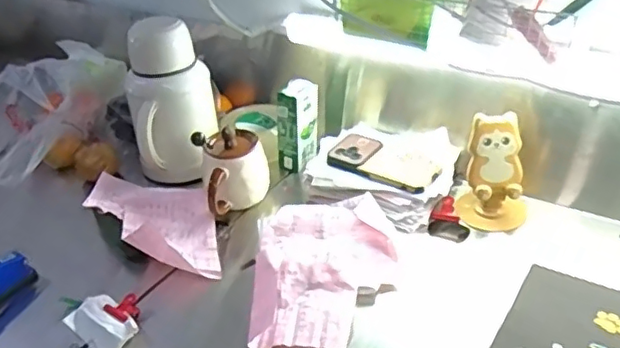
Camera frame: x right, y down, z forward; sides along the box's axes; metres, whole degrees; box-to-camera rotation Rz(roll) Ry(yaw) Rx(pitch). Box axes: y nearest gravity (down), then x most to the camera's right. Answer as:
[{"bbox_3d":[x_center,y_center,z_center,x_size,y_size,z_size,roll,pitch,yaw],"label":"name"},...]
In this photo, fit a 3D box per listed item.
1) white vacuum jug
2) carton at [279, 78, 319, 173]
[{"bbox_3d":[-0.202,-0.104,0.906,0.127,0.227,0.136,-10,33,-9],"label":"white vacuum jug"},{"bbox_3d":[-0.018,-0.077,0.956,0.048,0.131,0.063,12,36,27],"label":"carton"}]

